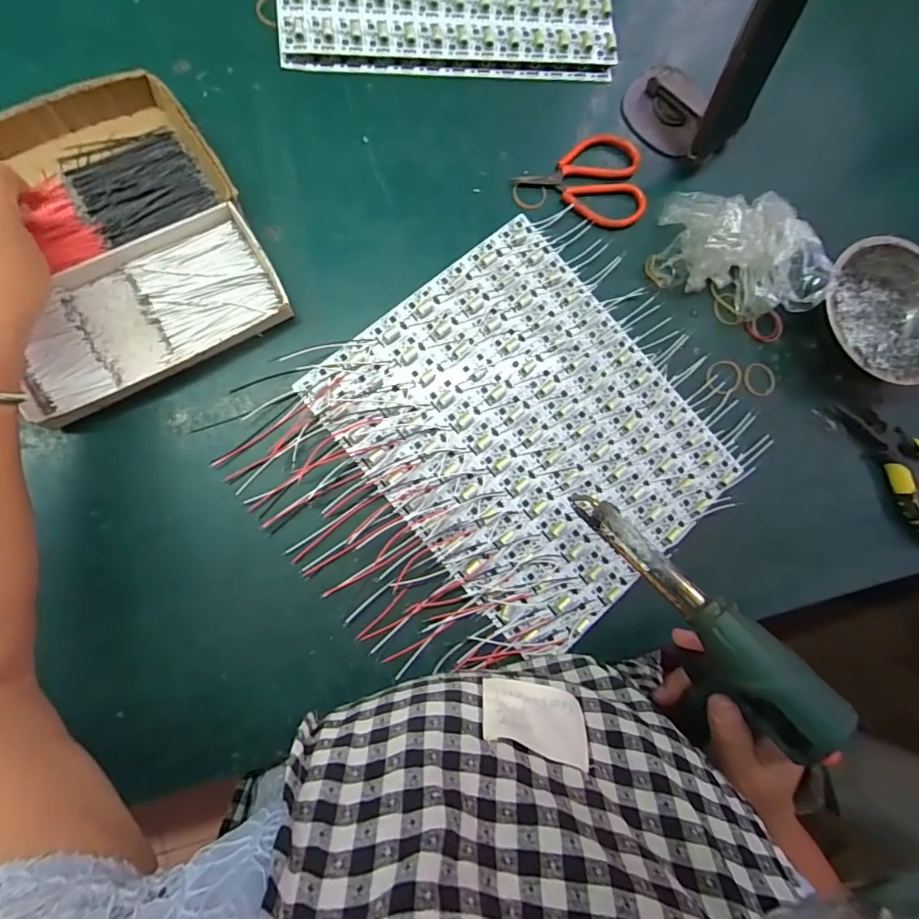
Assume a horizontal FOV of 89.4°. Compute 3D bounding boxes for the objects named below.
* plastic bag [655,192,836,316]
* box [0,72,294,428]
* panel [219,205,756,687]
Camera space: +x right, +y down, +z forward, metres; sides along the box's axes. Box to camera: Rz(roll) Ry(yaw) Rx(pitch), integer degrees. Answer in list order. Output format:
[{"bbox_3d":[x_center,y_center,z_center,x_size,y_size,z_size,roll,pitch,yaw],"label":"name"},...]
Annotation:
[{"bbox_3d":[0.236,-0.175,0.381,0.125,0.068,0.089,9,83,-7],"label":"plastic bag"},{"bbox_3d":[-0.245,-0.156,0.335,0.178,0.021,0.209,-26,88,-10],"label":"box"},{"bbox_3d":[0.029,-0.002,0.361,0.319,0.013,0.280,-40,91,-10],"label":"panel"}]

